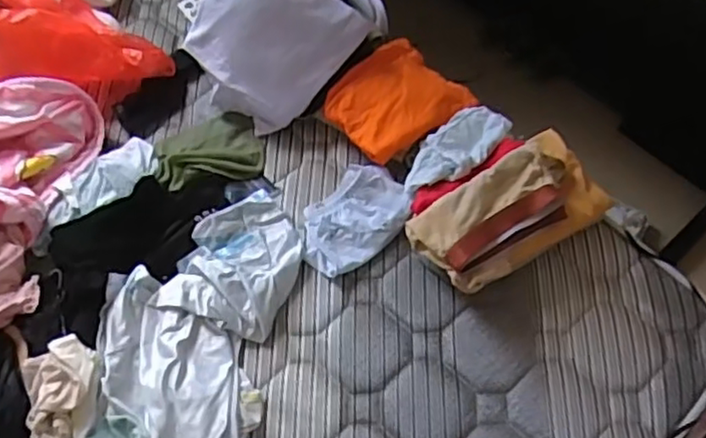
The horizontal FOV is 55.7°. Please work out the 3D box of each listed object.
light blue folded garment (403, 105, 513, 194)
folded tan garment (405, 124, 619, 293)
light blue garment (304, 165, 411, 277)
[{"bbox_3d":[0.157,-0.106,1.034,0.189,0.040,0.095,-41,66,-18],"label":"light blue folded garment"},{"bbox_3d":[0.225,-0.008,0.975,0.282,0.093,0.150,-32,64,-15],"label":"folded tan garment"},{"bbox_3d":[-0.001,-0.002,1.020,0.178,0.027,0.129,-36,65,-17],"label":"light blue garment"}]

